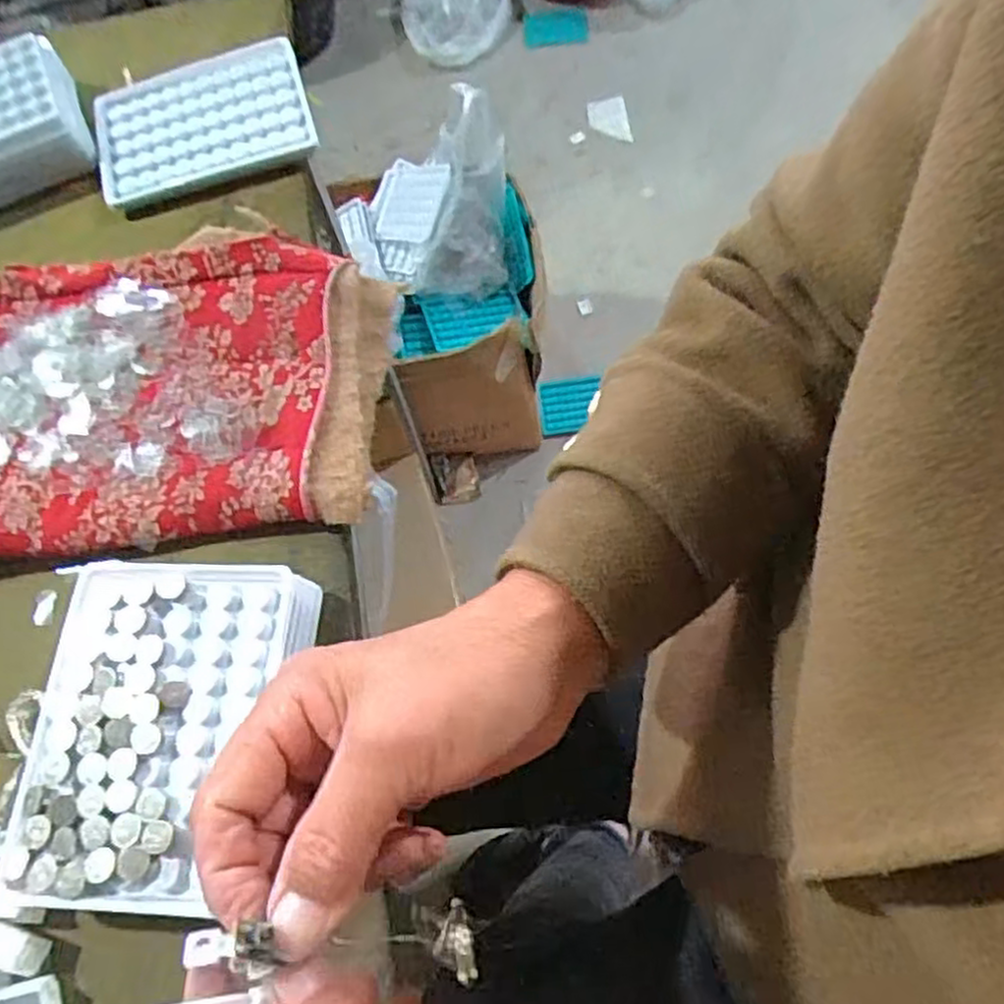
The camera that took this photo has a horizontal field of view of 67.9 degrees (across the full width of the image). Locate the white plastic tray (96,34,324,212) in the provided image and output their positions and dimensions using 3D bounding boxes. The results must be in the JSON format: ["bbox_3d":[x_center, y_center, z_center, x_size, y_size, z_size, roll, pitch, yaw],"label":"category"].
[{"bbox_3d":[-0.182,-0.233,0.452,0.128,0.012,0.094,-21,66,-5],"label":"white plastic tray"}]

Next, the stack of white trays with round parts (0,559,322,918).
[{"bbox_3d":[-0.131,0.089,0.299,0.098,0.027,0.127,0,66,4],"label":"stack of white trays with round parts"}]

